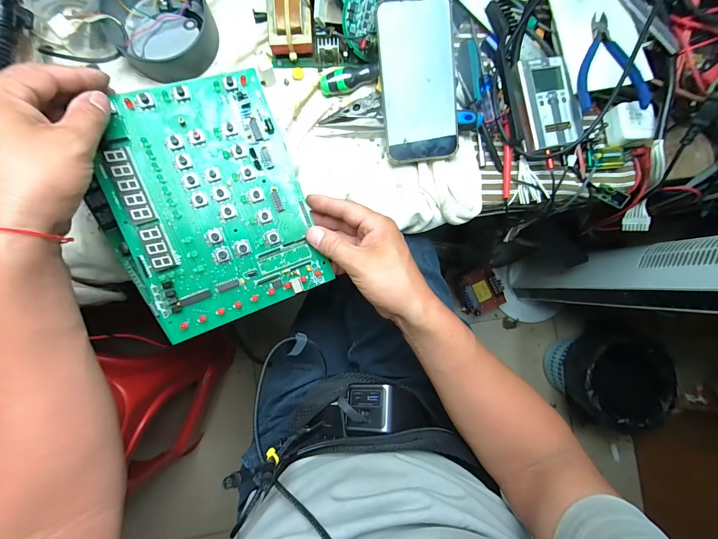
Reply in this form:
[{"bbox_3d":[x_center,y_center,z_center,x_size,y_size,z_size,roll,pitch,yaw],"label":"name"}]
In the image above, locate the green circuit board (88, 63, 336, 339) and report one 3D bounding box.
[{"bbox_3d":[-0.132,-0.061,0.300,0.165,0.009,0.210,-22,97,-16],"label":"green circuit board"}]

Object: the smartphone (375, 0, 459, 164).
[{"bbox_3d":[0.064,-0.200,0.350,0.078,0.009,0.158,-6,99,3],"label":"smartphone"}]

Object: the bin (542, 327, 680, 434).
[{"bbox_3d":[0.736,0.320,0.988,0.310,0.229,0.257,6,87,-5],"label":"bin"}]

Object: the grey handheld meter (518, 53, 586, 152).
[{"bbox_3d":[0.218,-0.192,0.382,0.055,0.026,0.100,-13,89,-5],"label":"grey handheld meter"}]

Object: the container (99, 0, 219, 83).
[{"bbox_3d":[-0.215,-0.271,0.359,0.103,0.038,0.112,0,88,-5],"label":"container"}]

